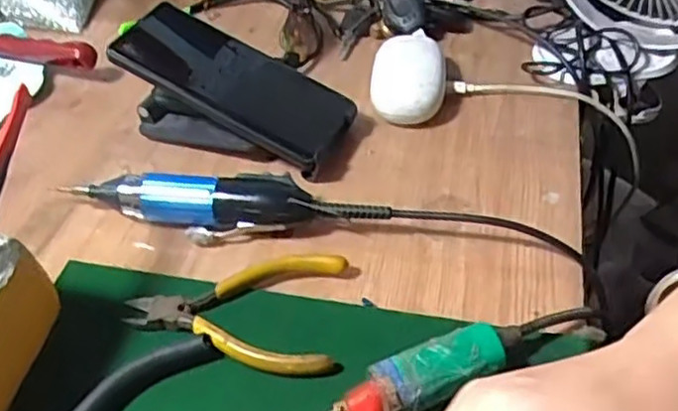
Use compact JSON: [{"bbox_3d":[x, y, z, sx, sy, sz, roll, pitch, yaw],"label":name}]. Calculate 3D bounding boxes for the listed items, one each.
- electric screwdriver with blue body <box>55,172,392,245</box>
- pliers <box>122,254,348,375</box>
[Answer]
[{"bbox_3d":[-0.076,0.003,0.439,0.208,0.031,0.038,2,44,7],"label":"electric screwdriver with blue body"},{"bbox_3d":[-0.059,0.060,0.382,0.119,0.015,0.076,1,43,6],"label":"pliers"}]

